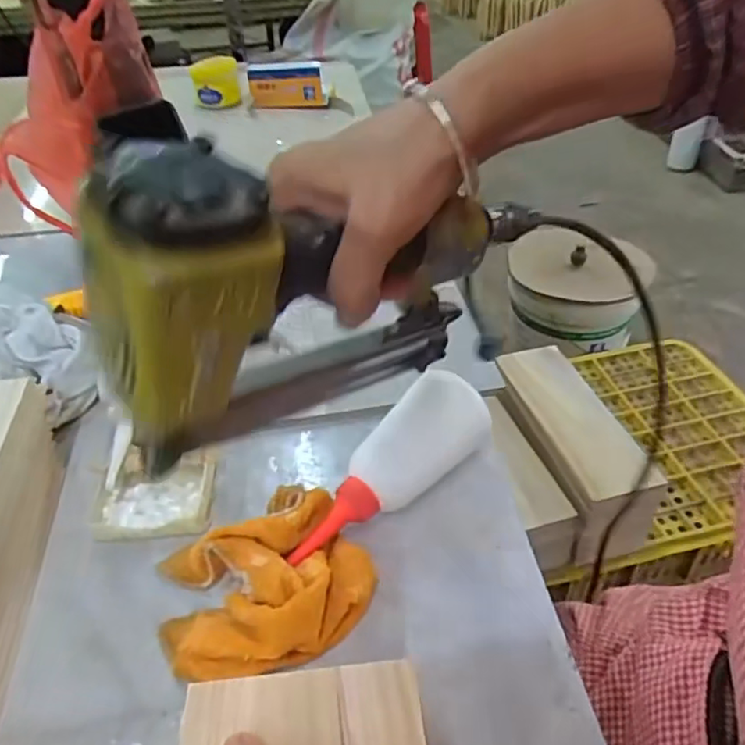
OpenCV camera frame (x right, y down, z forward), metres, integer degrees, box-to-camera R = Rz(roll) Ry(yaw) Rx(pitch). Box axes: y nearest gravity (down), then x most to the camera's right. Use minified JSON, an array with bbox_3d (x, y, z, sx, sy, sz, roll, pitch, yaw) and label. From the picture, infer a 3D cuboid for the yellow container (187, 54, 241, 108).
[{"bbox_3d":[-0.261,-0.485,1.034,0.079,0.072,0.073,-10,41,-8],"label":"yellow container"}]

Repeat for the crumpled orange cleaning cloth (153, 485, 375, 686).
[{"bbox_3d":[-0.068,0.120,0.366,0.120,0.029,0.106,-25,45,-23],"label":"crumpled orange cleaning cloth"}]

